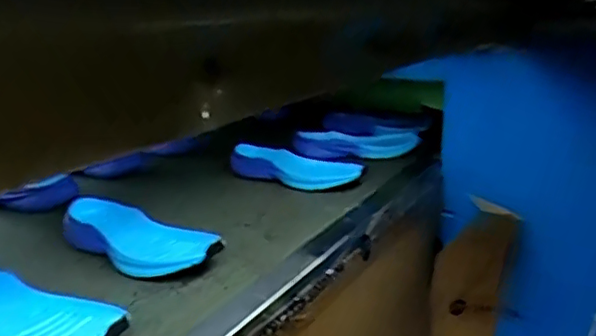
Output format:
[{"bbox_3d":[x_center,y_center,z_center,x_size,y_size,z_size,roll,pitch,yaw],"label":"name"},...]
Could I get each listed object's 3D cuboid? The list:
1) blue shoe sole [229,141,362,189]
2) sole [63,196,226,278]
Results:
[{"bbox_3d":[-0.006,-0.001,1.004,0.220,0.056,0.056,7,13,28],"label":"blue shoe sole"},{"bbox_3d":[-0.186,0.080,0.719,0.221,0.048,0.074,10,15,40],"label":"sole"}]

